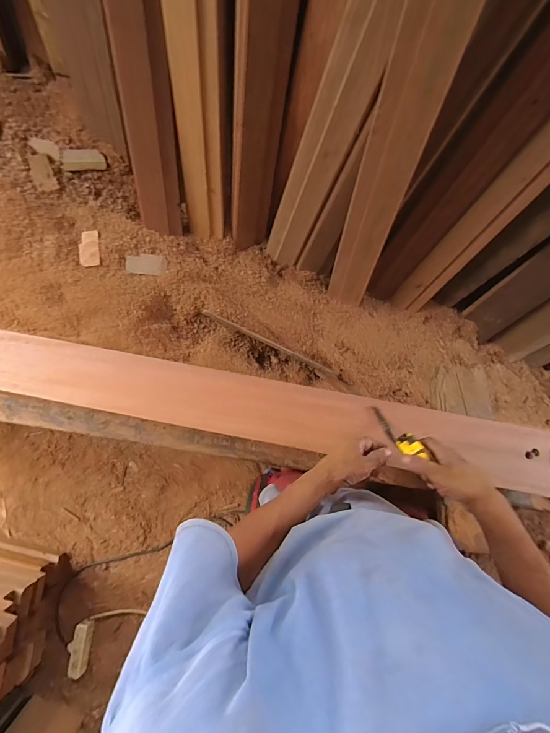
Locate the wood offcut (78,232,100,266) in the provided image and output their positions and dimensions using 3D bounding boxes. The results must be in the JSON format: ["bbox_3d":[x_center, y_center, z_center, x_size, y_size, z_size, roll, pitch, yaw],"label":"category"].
[{"bbox_3d":[-0.488,-0.311,0.916,0.048,0.011,0.100,-9,78,-1],"label":"wood offcut"}]

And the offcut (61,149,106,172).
[{"bbox_3d":[-0.510,-0.552,0.932,0.115,0.028,0.045,-1,79,1],"label":"offcut"}]

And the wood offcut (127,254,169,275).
[{"bbox_3d":[-0.348,-0.278,0.945,0.103,0.005,0.051,0,90,-13],"label":"wood offcut"}]

